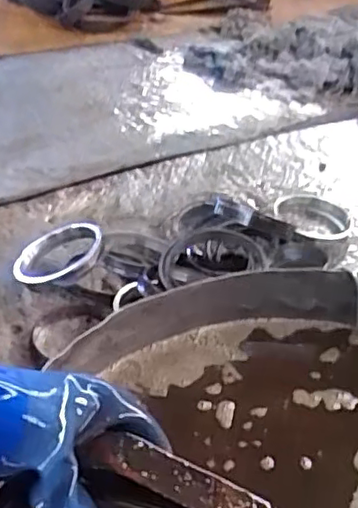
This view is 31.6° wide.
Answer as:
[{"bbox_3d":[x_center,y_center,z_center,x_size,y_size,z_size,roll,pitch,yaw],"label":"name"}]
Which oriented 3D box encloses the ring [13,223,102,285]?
[{"bbox_3d":[-0.235,0.005,1.196,0.187,0.049,0.167,1,49,31],"label":"ring"}]

